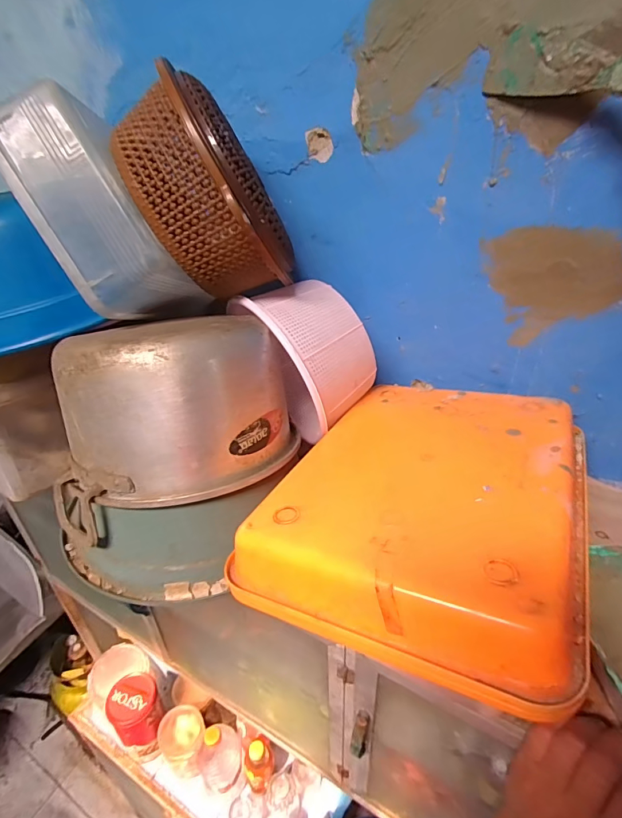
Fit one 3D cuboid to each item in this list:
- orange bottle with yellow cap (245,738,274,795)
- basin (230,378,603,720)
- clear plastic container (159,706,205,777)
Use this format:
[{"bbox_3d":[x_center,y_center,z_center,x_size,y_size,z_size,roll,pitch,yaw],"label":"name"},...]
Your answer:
[{"bbox_3d":[-0.104,0.725,0.851,0.057,0.115,0.058,-2,32,1],"label":"orange bottle with yellow cap"},{"bbox_3d":[0.115,0.069,0.394,0.252,0.071,0.320,15,36,26],"label":"basin"},{"bbox_3d":[-0.270,0.713,0.902,0.093,0.089,0.103,-21,37,-27],"label":"clear plastic container"}]

